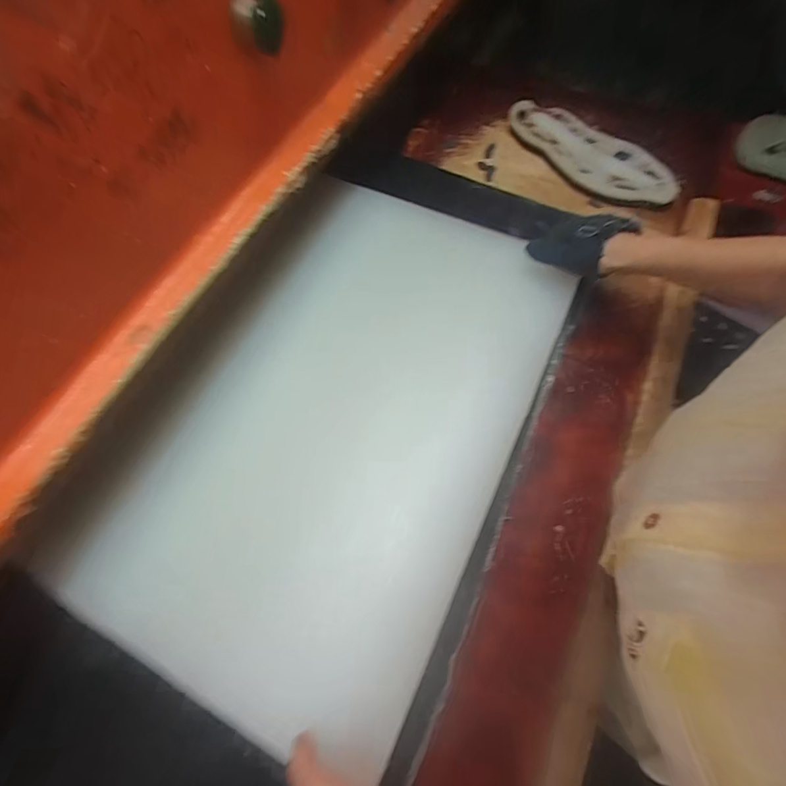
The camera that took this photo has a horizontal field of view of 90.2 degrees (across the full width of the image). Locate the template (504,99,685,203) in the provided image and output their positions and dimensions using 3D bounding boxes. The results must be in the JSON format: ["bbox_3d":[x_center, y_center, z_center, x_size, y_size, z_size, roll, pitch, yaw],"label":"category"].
[{"bbox_3d":[0.308,-0.377,0.607,0.104,0.019,0.274,-42,74,-7],"label":"template"}]

